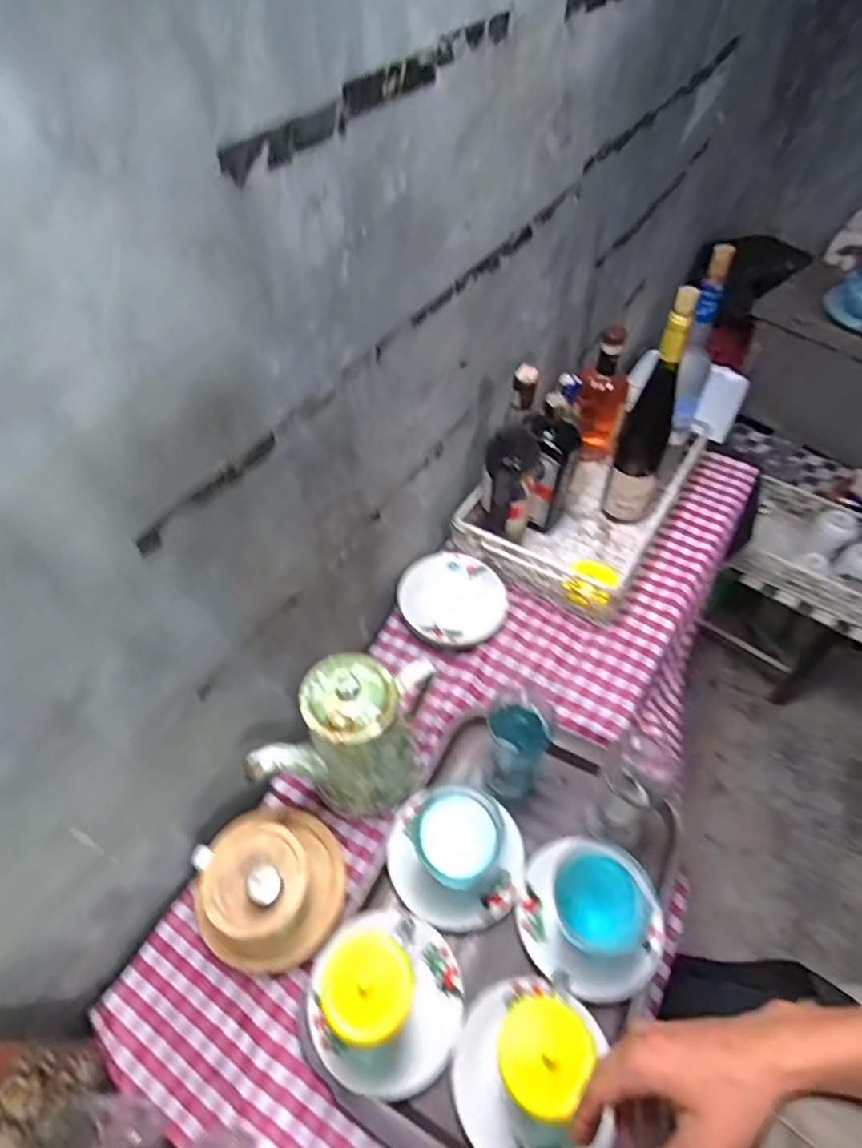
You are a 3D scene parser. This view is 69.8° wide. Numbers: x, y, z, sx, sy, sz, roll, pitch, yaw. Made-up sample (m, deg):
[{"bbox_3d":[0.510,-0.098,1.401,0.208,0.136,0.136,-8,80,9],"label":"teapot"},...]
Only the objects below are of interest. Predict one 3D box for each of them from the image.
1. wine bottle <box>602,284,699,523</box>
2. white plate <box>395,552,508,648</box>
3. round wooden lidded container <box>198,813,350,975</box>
[{"bbox_3d":[0.297,-0.202,0.838,0.069,0.348,0.065,13,53,12],"label":"wine bottle"},{"bbox_3d":[0.030,0.035,0.861,0.143,0.034,0.142,-1,51,1],"label":"white plate"},{"bbox_3d":[-0.157,0.310,0.623,0.136,0.120,0.127,-1,51,1],"label":"round wooden lidded container"}]

